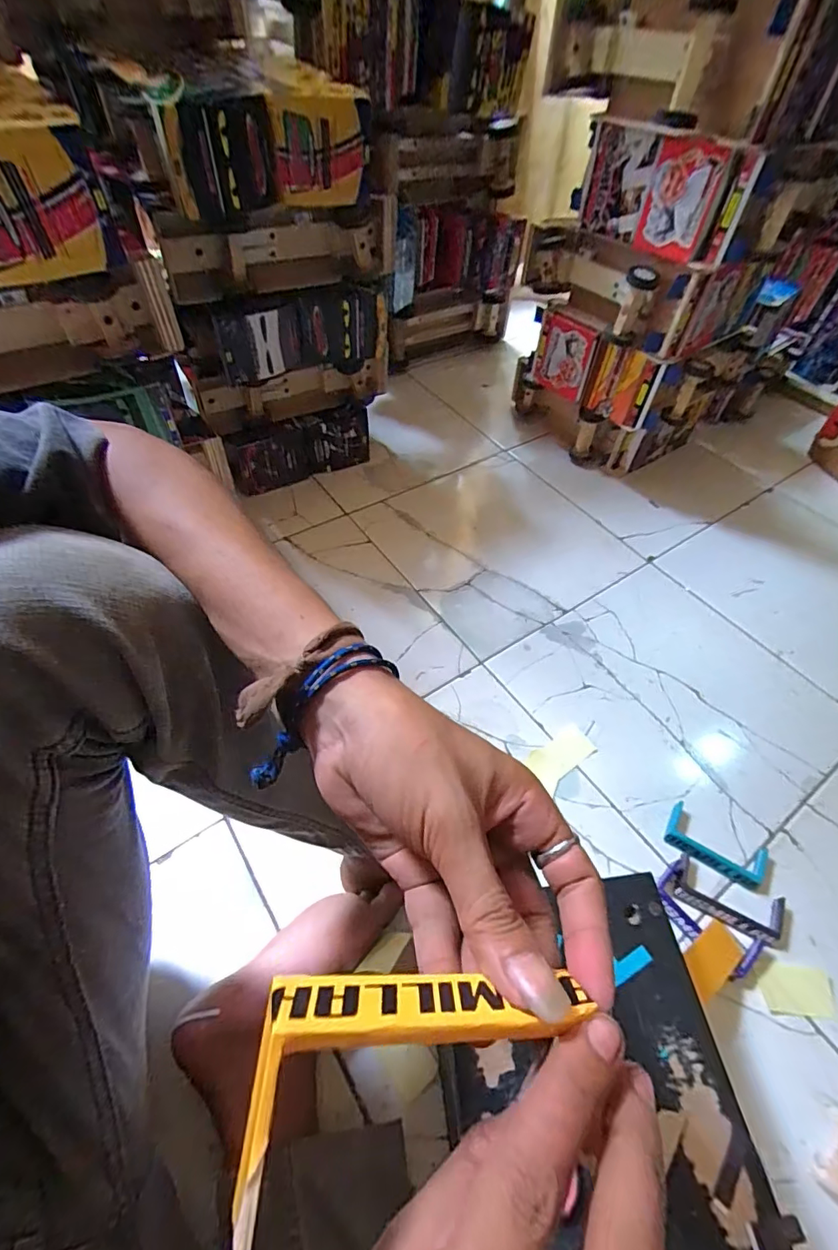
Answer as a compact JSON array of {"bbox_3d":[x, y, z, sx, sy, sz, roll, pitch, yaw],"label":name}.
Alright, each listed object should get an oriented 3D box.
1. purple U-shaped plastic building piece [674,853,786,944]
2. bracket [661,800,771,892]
[{"bbox_3d":[0.349,0.308,0.562,0.112,0.010,0.051,25,56,15],"label":"purple U-shaped plastic building piece"},{"bbox_3d":[0.355,0.265,0.599,0.110,0.009,0.056,31,57,18],"label":"bracket"}]

